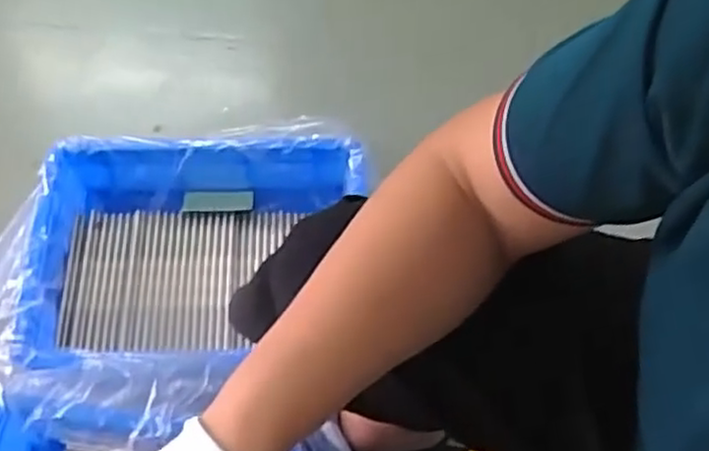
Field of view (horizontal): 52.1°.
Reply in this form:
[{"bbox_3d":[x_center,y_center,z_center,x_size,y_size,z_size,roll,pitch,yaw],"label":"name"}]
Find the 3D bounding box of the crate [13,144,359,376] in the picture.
[{"bbox_3d":[-0.209,0.042,0.918,0.427,0.120,0.325,1,62,-1],"label":"crate"}]

